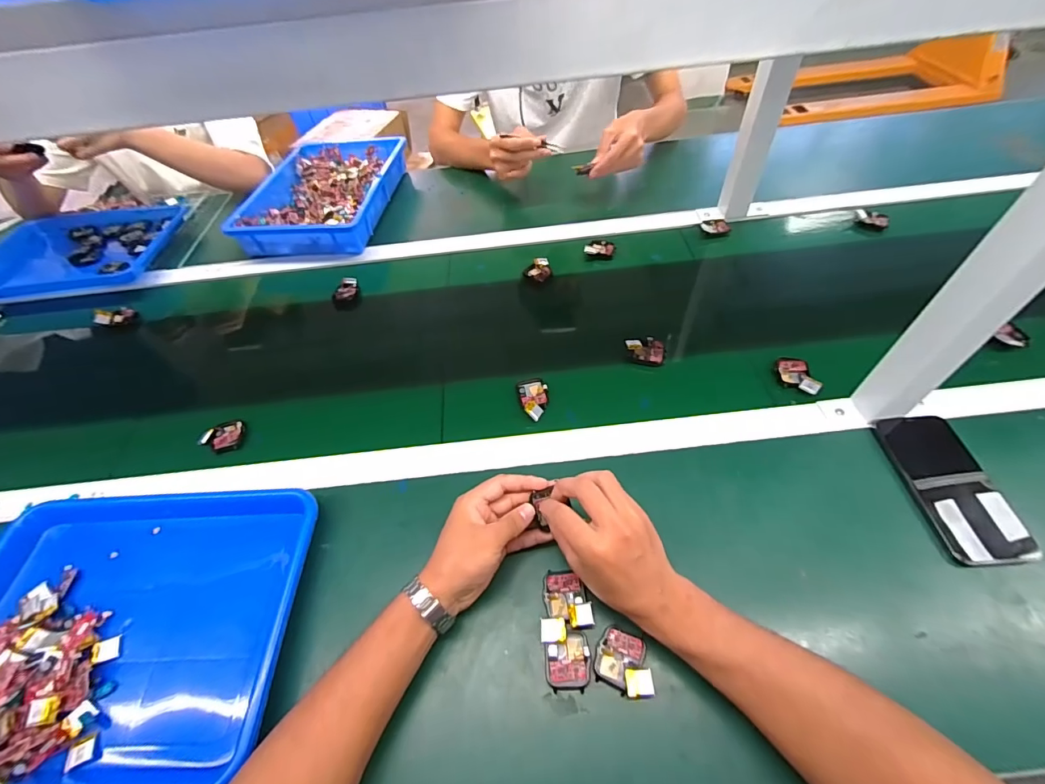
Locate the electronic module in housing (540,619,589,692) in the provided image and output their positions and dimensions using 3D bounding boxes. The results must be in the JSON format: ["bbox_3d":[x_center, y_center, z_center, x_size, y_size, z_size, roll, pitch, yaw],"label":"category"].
[{"bbox_3d":[0.039,0.232,0.390,0.039,0.016,0.055,-8,53,0],"label":"electronic module in housing"}]

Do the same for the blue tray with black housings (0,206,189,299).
[{"bbox_3d":[-0.862,-0.266,0.863,0.365,0.060,0.254,-5,53,2],"label":"blue tray with black housings"}]

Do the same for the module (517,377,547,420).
[{"bbox_3d":[0.016,0.008,0.562,0.035,0.014,0.065,-12,53,-3],"label":"module"}]

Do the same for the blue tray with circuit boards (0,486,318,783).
[{"bbox_3d":[-0.386,0.222,0.427,0.341,0.044,0.279,-4,53,3],"label":"blue tray with circuit boards"}]

